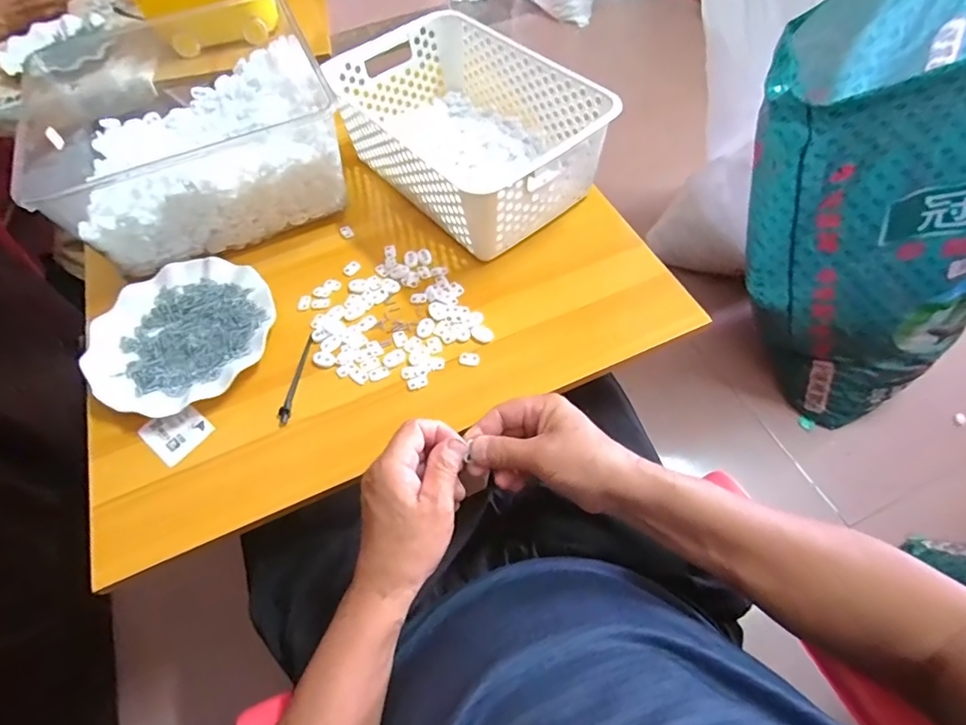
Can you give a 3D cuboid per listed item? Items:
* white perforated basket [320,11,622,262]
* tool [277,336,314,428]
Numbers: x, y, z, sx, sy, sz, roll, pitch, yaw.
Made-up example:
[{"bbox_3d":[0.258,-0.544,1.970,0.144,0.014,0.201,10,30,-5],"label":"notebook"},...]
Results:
[{"bbox_3d":[-0.024,-0.271,0.606,0.199,0.118,0.299,-37,63,-18],"label":"white perforated basket"},{"bbox_3d":[-0.185,0.016,0.502,0.009,0.006,0.099,3,58,5],"label":"tool"}]

